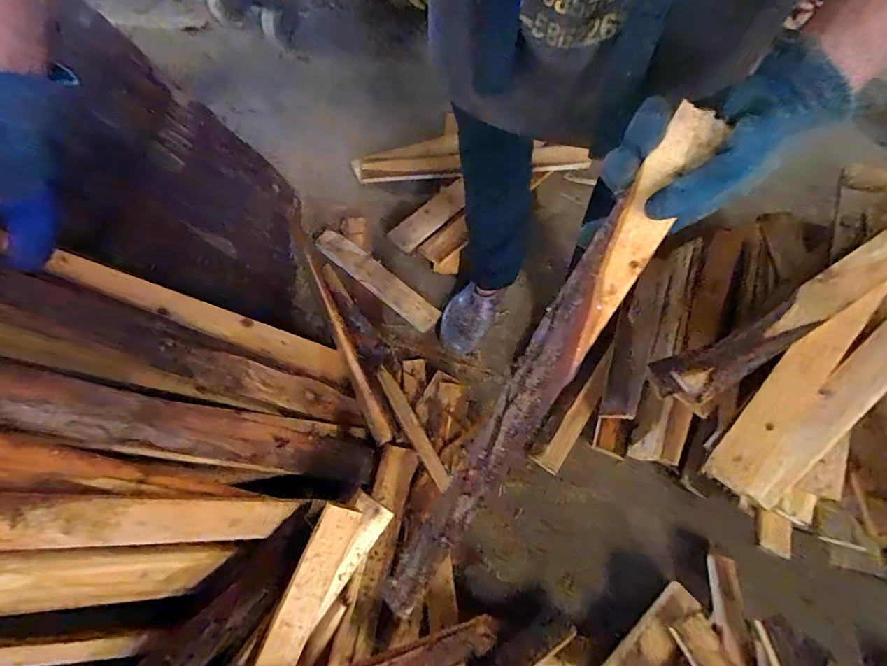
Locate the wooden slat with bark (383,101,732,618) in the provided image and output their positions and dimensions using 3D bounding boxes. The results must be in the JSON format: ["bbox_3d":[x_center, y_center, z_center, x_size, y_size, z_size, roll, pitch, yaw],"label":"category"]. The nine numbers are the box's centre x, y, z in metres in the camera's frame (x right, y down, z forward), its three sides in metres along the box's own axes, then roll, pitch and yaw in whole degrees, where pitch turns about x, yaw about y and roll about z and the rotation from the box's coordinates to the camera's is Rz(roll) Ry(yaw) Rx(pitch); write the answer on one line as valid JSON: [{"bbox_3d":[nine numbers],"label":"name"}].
[{"bbox_3d":[0.071,0.044,0.350,0.041,0.012,0.455,33,101,17],"label":"wooden slat with bark"}]

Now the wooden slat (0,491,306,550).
[{"bbox_3d":[-0.309,0.165,0.391,0.024,0.379,0.044,-29,56,29],"label":"wooden slat"}]

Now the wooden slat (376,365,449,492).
[{"bbox_3d":[-0.050,0.145,0.685,0.025,0.019,0.214,-26,63,-15],"label":"wooden slat"}]

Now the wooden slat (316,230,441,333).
[{"bbox_3d":[-0.127,-0.106,0.848,0.280,0.027,0.063,39,66,6],"label":"wooden slat"}]

